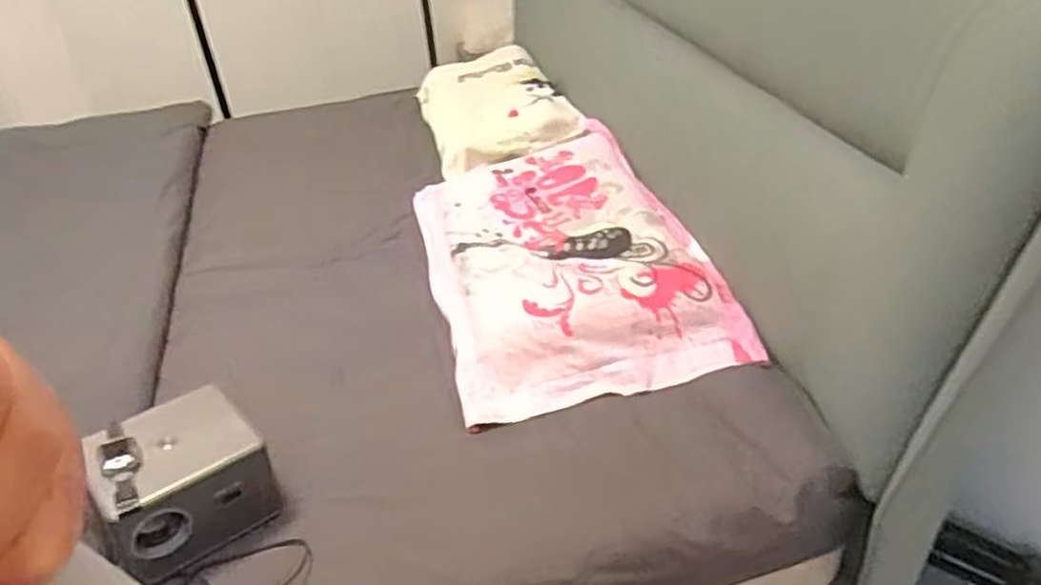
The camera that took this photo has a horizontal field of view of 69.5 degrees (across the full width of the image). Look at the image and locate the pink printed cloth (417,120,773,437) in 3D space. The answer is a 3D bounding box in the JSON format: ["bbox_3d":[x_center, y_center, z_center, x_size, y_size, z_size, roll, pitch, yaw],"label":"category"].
[{"bbox_3d":[0.056,-0.084,1.425,0.462,0.116,0.802,-12,35,-8],"label":"pink printed cloth"}]

